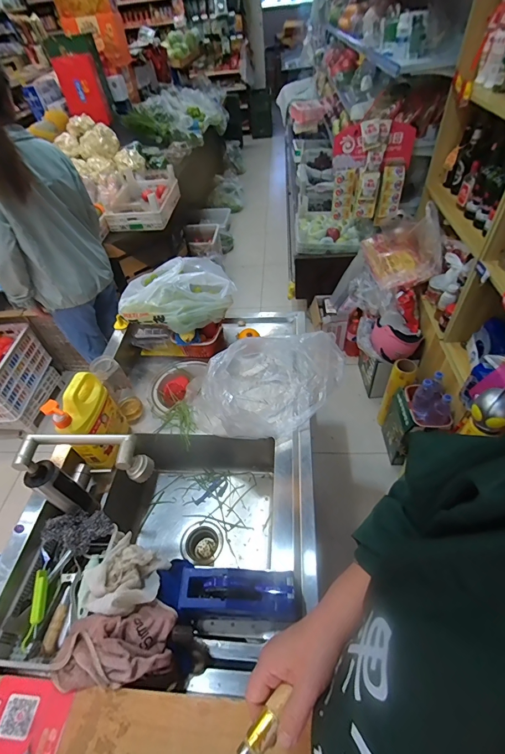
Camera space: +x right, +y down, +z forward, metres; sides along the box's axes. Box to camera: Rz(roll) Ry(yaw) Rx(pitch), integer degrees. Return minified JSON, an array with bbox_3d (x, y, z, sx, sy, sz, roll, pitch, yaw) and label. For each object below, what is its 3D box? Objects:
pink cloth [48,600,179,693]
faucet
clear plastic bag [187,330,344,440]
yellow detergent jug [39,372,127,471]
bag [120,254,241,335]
[{"bbox_3d":[-0.211,0.413,0.524,0.171,0.067,0.101,-14,48,-6],"label":"pink cloth"},{"bbox_3d":[-0.307,0.194,0.683,0.227,0.196,0.103,0,48,6],"label":"faucet"},{"bbox_3d":[0.024,-0.005,0.892,0.361,0.208,0.283,-37,54,-24],"label":"clear plastic bag"},{"bbox_3d":[-0.372,0.108,0.795,0.064,0.227,0.171,5,49,11],"label":"yellow detergent jug"},{"bbox_3d":[-0.228,-0.242,1.018,0.326,0.143,0.207,-21,49,-13],"label":"bag"}]

